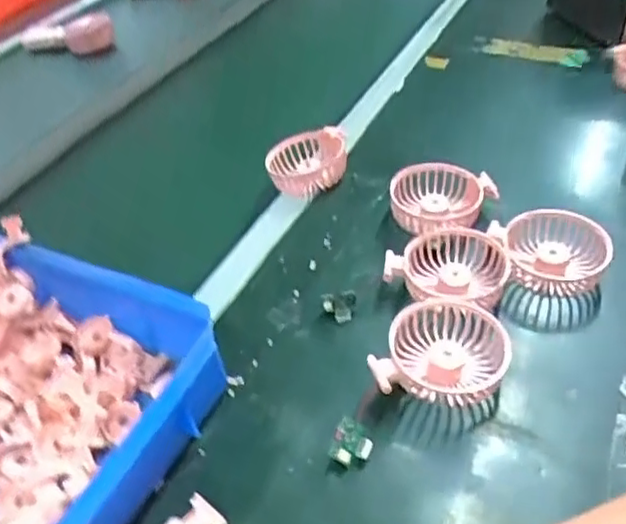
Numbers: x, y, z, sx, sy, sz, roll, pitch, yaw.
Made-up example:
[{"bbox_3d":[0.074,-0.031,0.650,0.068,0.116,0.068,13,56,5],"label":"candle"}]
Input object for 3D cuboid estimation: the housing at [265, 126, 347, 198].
[{"bbox_3d":[-0.007,-0.114,0.718,0.089,0.037,0.088,-4,41,6],"label":"housing"}]

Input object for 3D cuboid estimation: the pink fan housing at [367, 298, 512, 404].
[{"bbox_3d":[0.102,0.074,0.499,0.092,0.037,0.103,18,48,28],"label":"pink fan housing"}]

